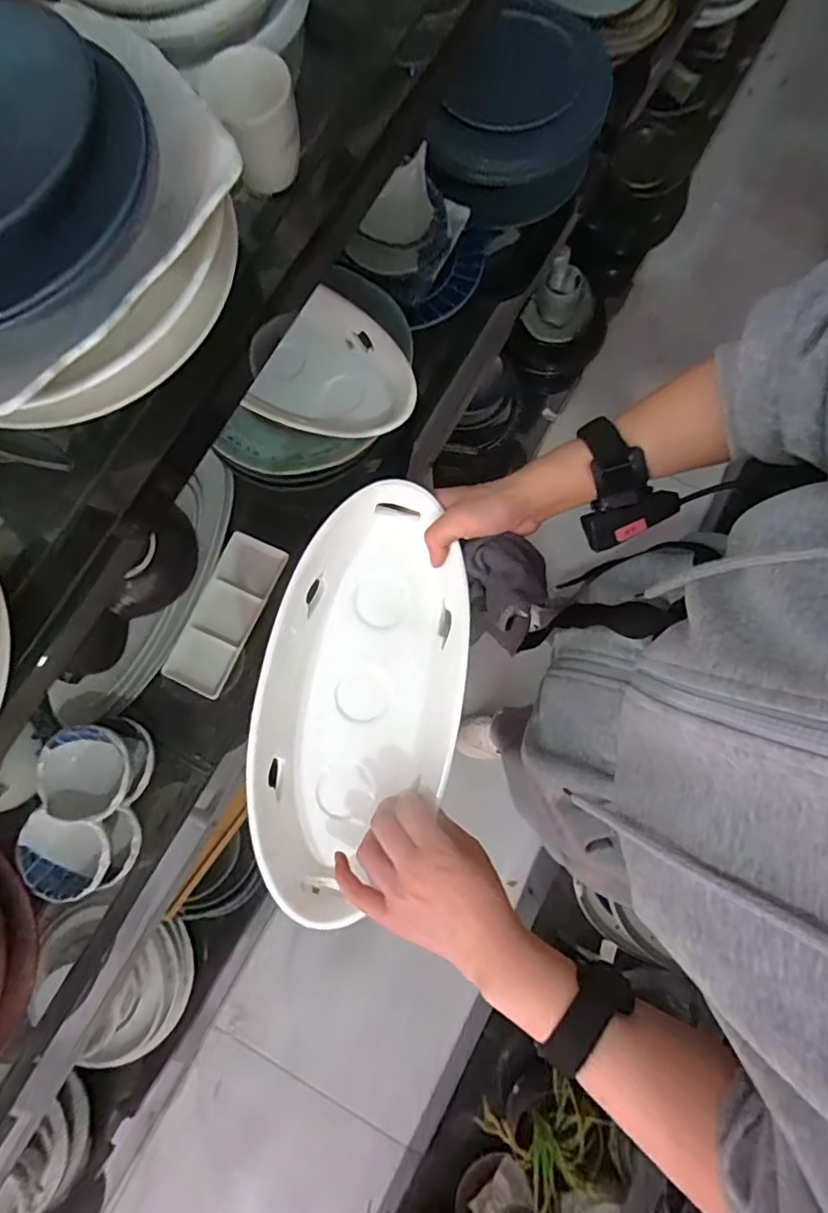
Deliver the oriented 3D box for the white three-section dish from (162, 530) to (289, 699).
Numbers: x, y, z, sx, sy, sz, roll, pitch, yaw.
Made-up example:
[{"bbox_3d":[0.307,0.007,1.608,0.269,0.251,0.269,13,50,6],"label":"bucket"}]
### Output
[{"bbox_3d":[-0.246,0.008,0.744,0.077,0.017,0.208,24,81,5],"label":"white three-section dish"}]

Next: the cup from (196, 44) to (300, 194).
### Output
[{"bbox_3d":[-0.120,-0.369,0.435,0.062,0.064,0.066,0,79,1],"label":"cup"}]

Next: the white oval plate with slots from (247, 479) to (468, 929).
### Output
[{"bbox_3d":[-0.041,0.068,0.443,0.150,0.054,0.315,14,88,3],"label":"white oval plate with slots"}]

